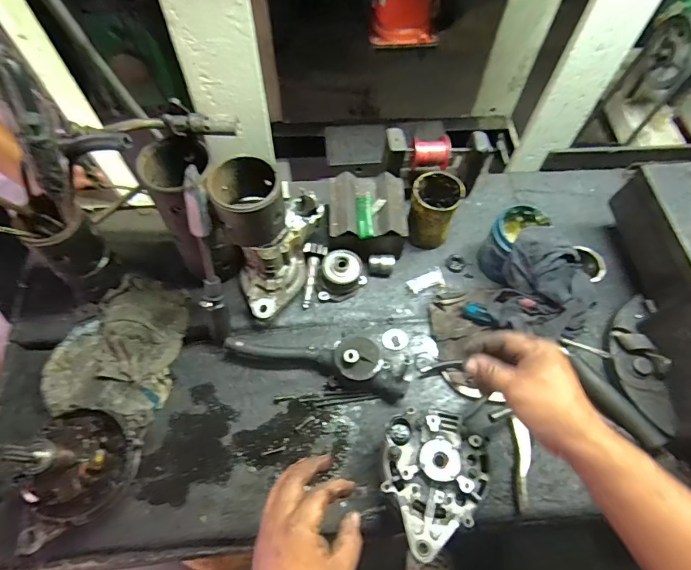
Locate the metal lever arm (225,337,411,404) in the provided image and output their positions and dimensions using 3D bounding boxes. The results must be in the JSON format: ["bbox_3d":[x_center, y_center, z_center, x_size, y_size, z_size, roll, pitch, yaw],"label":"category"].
[{"bbox_3d":[-0.036,0.101,0.638,0.262,0.069,0.061,15,63,6],"label":"metal lever arm"}]

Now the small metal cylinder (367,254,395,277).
[{"bbox_3d":[0.059,-0.030,0.721,0.042,0.033,0.027,-1,62,-2],"label":"small metal cylinder"}]

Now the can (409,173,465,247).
[{"bbox_3d":[0.143,-0.123,0.723,0.077,0.109,0.082,26,64,11],"label":"can"}]

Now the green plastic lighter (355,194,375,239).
[{"bbox_3d":[0.030,-0.108,0.676,0.025,0.018,0.080,-2,62,-3],"label":"green plastic lighter"}]

